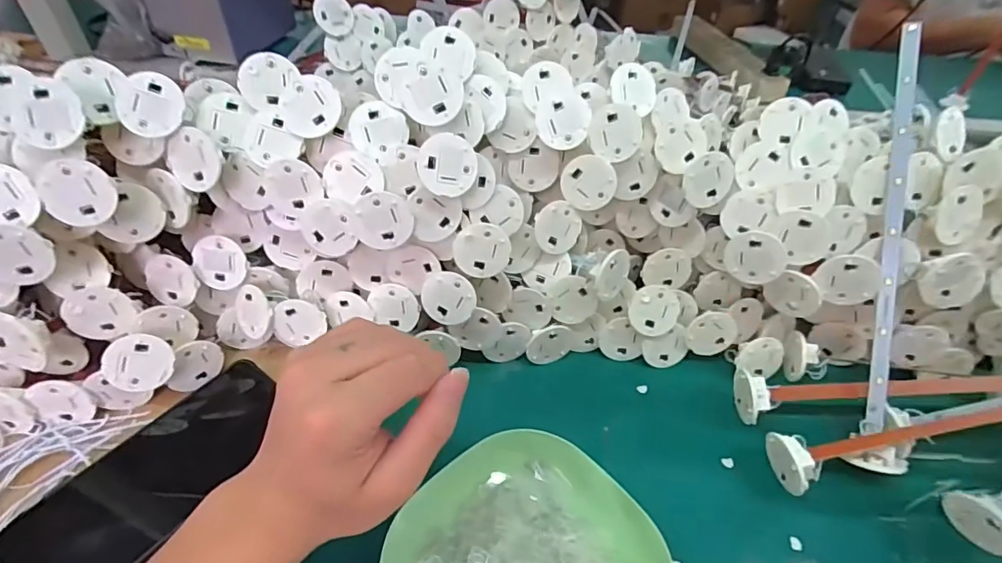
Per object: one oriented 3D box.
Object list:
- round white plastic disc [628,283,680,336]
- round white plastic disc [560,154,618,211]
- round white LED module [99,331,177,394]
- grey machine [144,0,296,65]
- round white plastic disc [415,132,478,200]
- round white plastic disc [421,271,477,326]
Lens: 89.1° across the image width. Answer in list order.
[{"bbox_3d":[0.117,0.023,0.387,0.038,0.039,0.004,-5,11,-4],"label":"round white plastic disc"},{"bbox_3d":[0.062,-0.070,0.364,0.038,0.038,0.004,13,27,12],"label":"round white plastic disc"},{"bbox_3d":[-0.236,0.053,0.332,0.036,0.038,0.009,-59,30,-3],"label":"round white LED module"},{"bbox_3d":[-0.434,-0.448,0.790,0.132,0.132,0.185,13,44,9],"label":"grey machine"},{"bbox_3d":[-0.033,-0.073,0.322,0.038,0.037,0.004,-57,24,-8],"label":"round white plastic disc"},{"bbox_3d":[-0.037,0.012,0.360,0.037,0.037,0.004,8,16,6],"label":"round white plastic disc"}]

